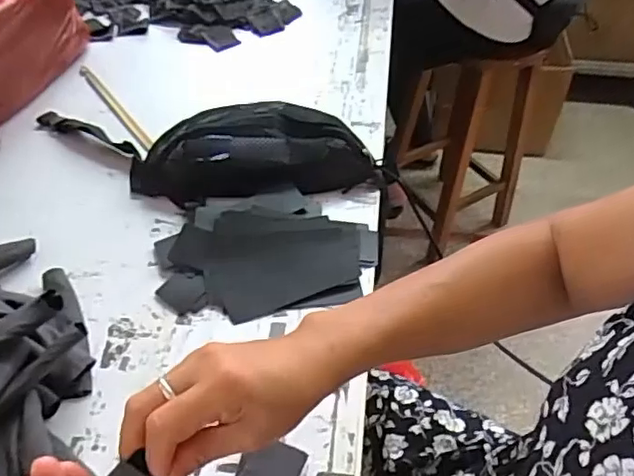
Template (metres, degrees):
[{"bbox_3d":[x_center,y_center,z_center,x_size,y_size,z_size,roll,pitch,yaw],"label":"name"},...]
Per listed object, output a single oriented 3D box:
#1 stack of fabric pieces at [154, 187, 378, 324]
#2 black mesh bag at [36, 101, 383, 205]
[{"bbox_3d":[-0.055,0.010,0.673,0.238,0.031,0.170,-5,47,-5],"label":"stack of fabric pieces"},{"bbox_3d":[-0.156,-0.119,0.760,0.461,0.081,0.154,3,47,2],"label":"black mesh bag"}]

